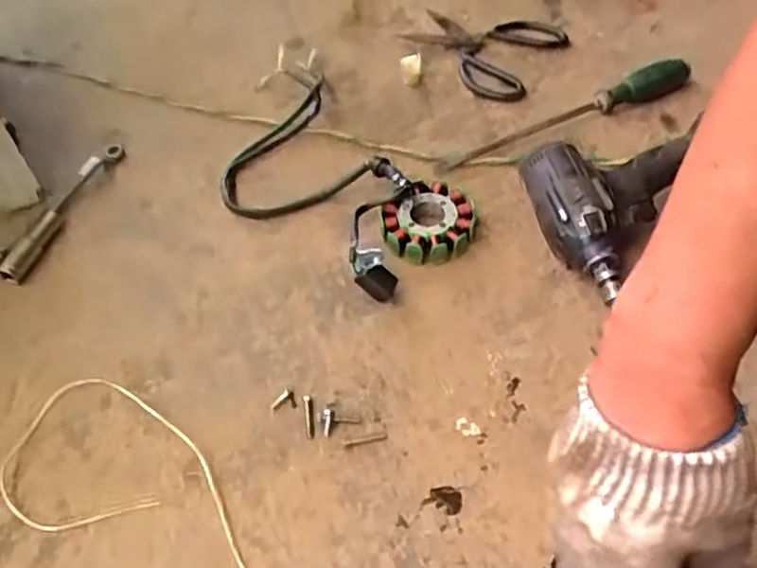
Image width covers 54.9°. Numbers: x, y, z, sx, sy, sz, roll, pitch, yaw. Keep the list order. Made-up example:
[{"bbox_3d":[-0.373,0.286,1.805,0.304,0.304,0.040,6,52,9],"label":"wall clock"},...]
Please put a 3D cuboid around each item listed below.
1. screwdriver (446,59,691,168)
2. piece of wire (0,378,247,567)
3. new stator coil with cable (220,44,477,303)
[{"bbox_3d":[0.209,-0.185,0.770,0.310,0.026,0.032,-24,53,-14],"label":"screwdriver"},{"bbox_3d":[-0.173,0.145,0.528,0.228,0.006,0.114,19,55,19],"label":"piece of wire"},{"bbox_3d":[-0.044,-0.098,0.693,0.176,0.040,0.272,-33,56,-21],"label":"new stator coil with cable"}]

